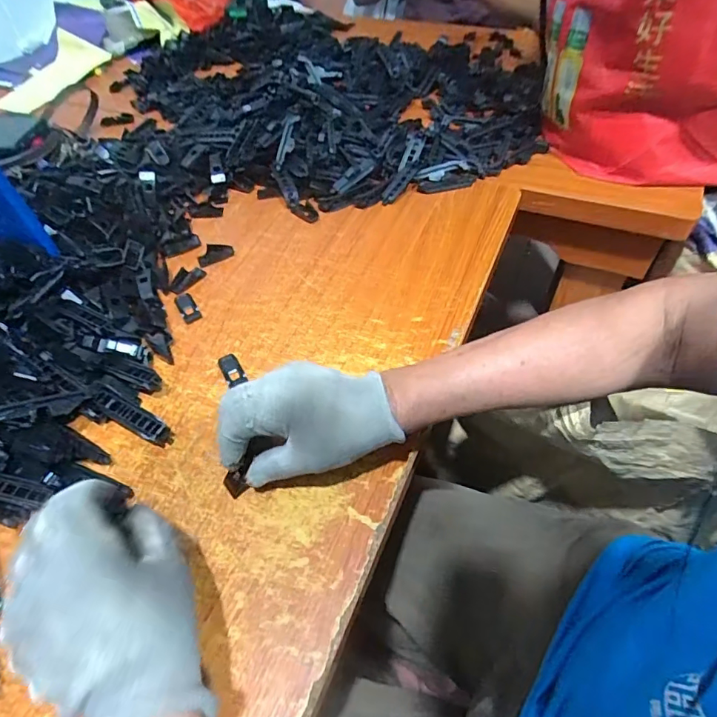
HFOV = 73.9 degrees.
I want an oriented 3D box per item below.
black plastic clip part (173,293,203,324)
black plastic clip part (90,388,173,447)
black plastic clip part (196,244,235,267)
[{"bbox_3d":[-0.181,-0.055,0.502,0.018,0.005,0.045,-27,57,-16],"label":"black plastic clip part"},{"bbox_3d":[-0.195,0.052,0.413,0.078,0.023,0.019,23,58,19],"label":"black plastic clip part"},{"bbox_3d":[-0.166,-0.123,0.548,0.041,0.008,0.024,-25,56,-15],"label":"black plastic clip part"}]

